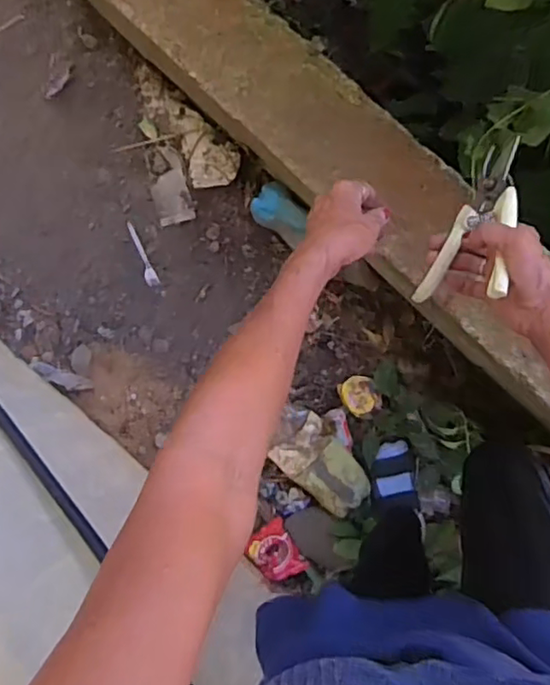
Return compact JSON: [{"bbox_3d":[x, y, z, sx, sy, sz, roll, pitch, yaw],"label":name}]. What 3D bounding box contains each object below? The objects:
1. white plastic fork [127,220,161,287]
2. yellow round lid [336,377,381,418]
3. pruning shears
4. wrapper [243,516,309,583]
[{"bbox_3d":[-0.264,-0.176,1.216,0.026,0.007,0.133,-19,103,8],"label":"white plastic fork"},{"bbox_3d":[0.170,0.106,1.216,0.072,0.018,0.079,0,89,9],"label":"yellow round lid"},{"bbox_3d":[0.180,-0.103,0.518,0.022,0.107,0.147,27,82,-23],"label":"pruning shears"},{"bbox_3d":[0.004,0.425,1.227,0.103,0.041,0.116,-31,85,7],"label":"wrapper"}]

